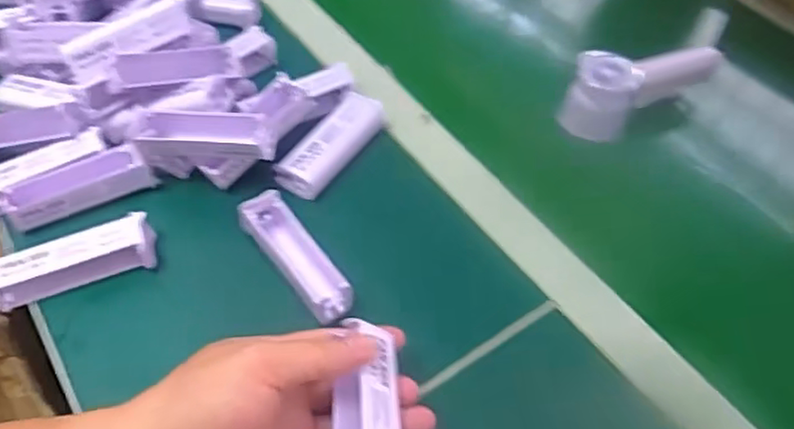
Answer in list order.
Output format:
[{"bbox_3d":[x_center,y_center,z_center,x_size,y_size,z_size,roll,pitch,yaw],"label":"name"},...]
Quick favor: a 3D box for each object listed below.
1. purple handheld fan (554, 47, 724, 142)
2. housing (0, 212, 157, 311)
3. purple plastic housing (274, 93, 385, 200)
[{"bbox_3d":[0.213,-0.114,0.582,0.144,0.059,0.052,-20,56,-20],"label":"purple handheld fan"},{"bbox_3d":[-0.221,0.032,0.448,0.104,0.028,0.028,-17,55,-18],"label":"housing"},{"bbox_3d":[-0.051,-0.055,0.526,0.039,0.029,0.097,29,55,17],"label":"purple plastic housing"}]

